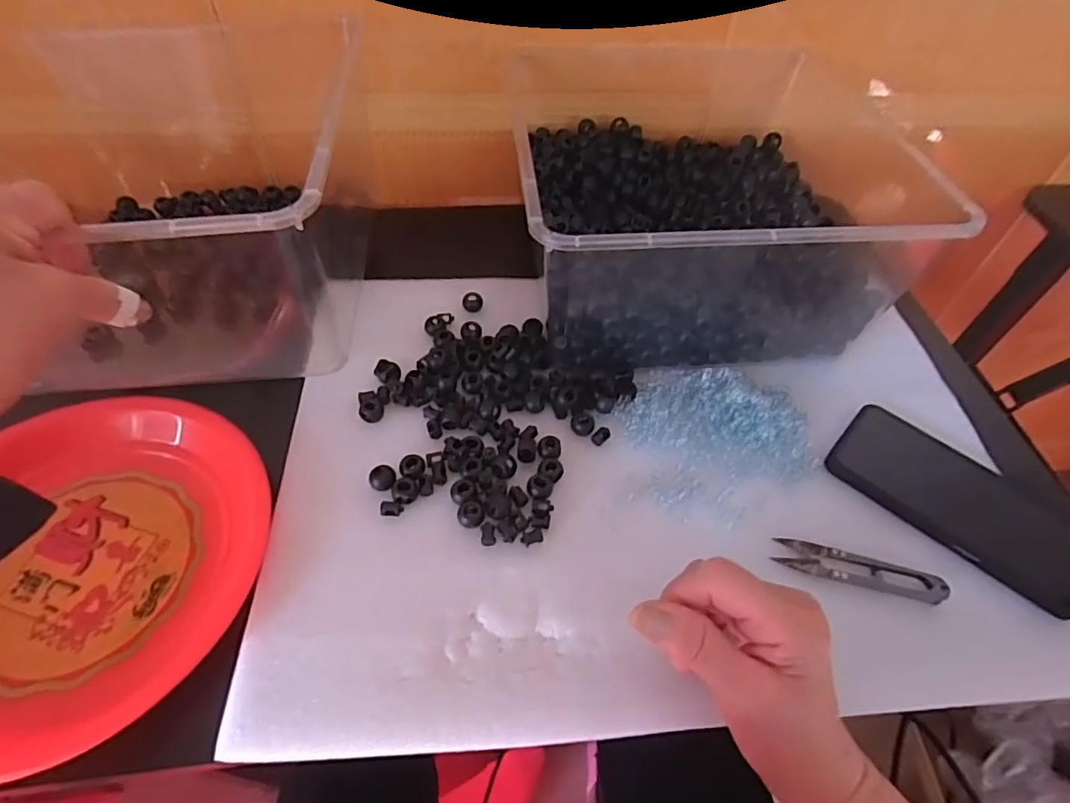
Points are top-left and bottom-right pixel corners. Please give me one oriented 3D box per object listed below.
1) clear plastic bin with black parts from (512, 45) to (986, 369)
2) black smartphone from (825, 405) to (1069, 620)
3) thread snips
[{"bbox_3d":[0.132,-0.174,0.494,0.300,0.131,0.302,-3,53,-6],"label":"clear plastic bin with black parts"},{"bbox_3d":[0.291,0.065,0.396,0.159,0.016,0.080,36,59,22],"label":"black smartphone"},{"bbox_3d":[0.207,0.107,0.367,0.099,0.017,0.021,17,53,9],"label":"thread snips"}]

